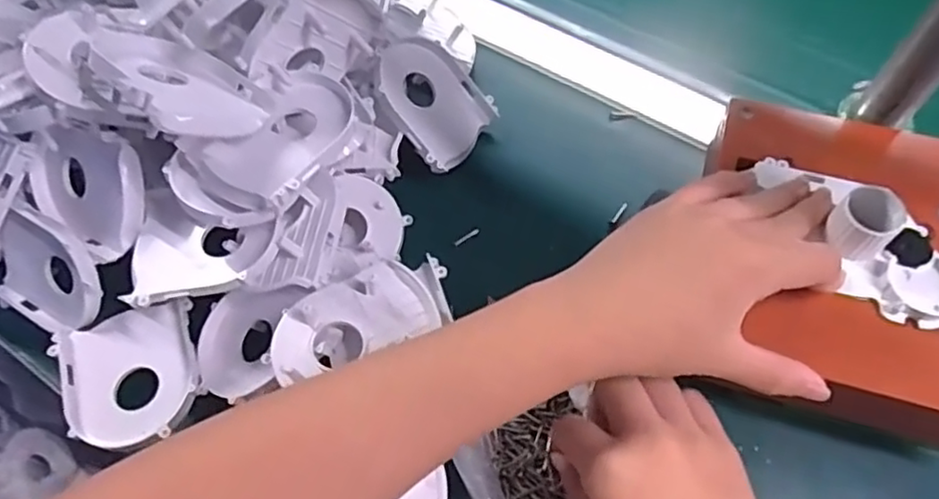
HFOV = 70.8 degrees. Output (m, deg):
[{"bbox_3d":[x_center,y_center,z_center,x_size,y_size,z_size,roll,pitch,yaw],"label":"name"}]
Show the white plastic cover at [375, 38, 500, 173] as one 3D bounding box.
[{"bbox_3d":[-0.023,-0.095,0.419,0.080,0.011,0.072,54,52,-15],"label":"white plastic cover"}]

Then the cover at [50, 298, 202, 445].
[{"bbox_3d":[-0.181,0.066,0.349,0.070,0.013,0.073,-13,62,-6],"label":"cover"}]

